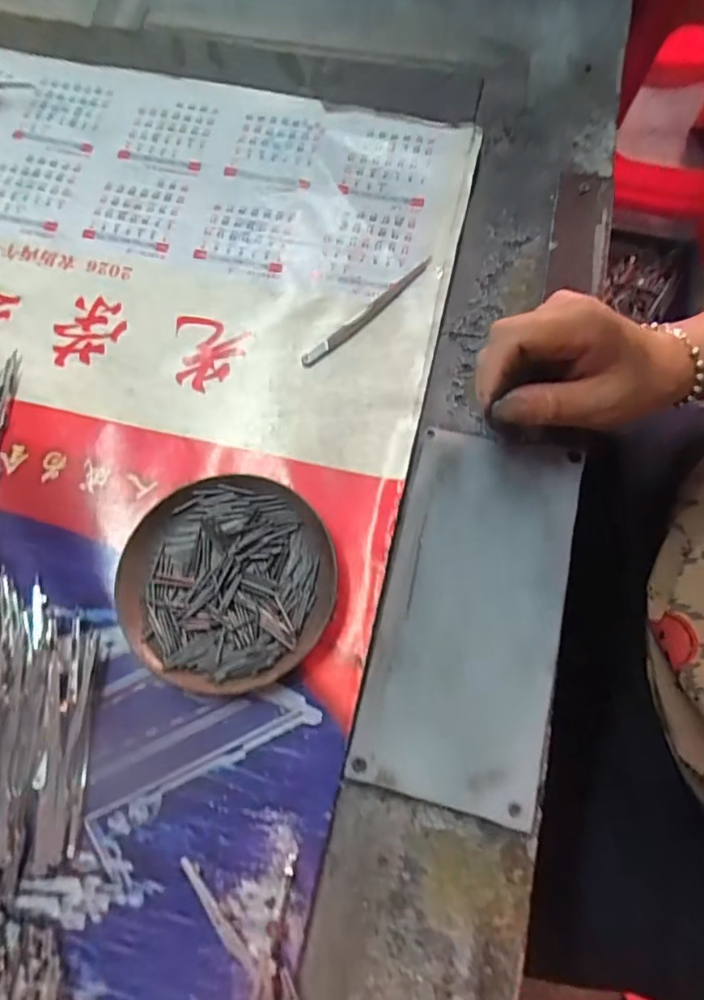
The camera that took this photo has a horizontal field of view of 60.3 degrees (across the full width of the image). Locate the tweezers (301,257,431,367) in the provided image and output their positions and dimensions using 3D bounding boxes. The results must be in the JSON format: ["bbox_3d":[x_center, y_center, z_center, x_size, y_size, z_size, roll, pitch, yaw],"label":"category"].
[{"bbox_3d":[0.011,-0.120,0.389,0.106,0.011,0.011,-39,77,-11],"label":"tweezers"}]

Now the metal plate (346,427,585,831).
[{"bbox_3d":[0.063,0.057,0.324,0.090,0.009,0.196,11,75,10],"label":"metal plate"}]

